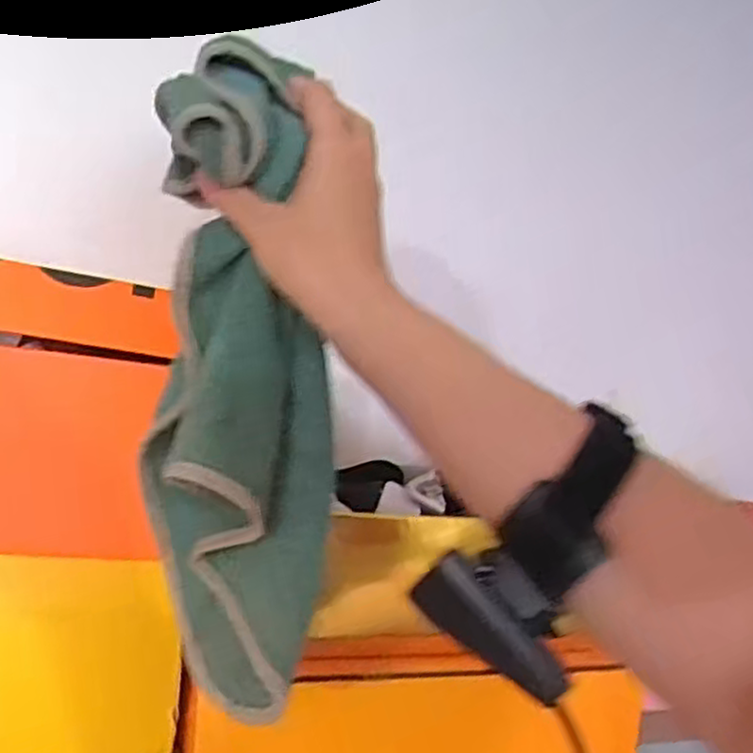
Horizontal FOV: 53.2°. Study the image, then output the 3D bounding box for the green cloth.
[{"bbox_3d":[-0.072,0.003,0.350,0.089,0.298,0.062,-1,1,12],"label":"green cloth"}]

